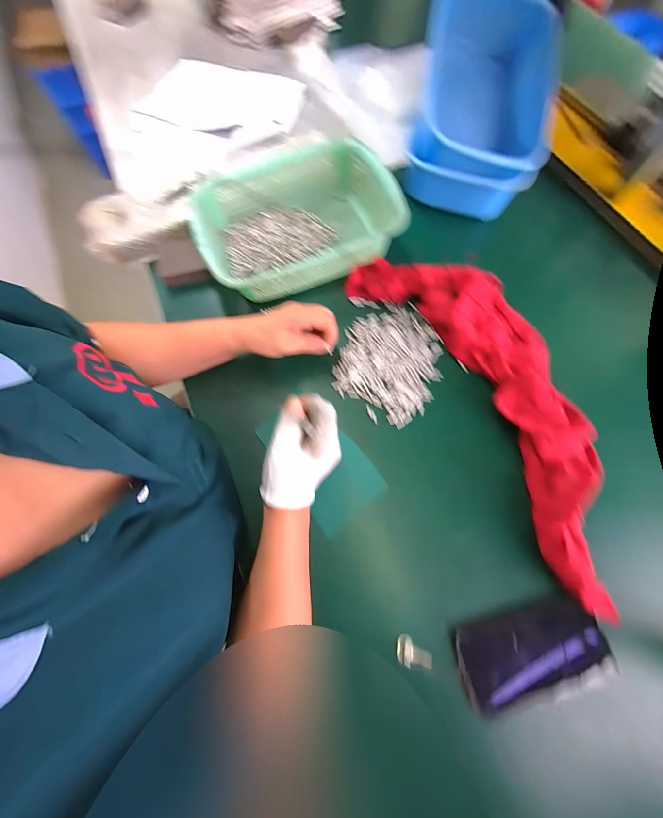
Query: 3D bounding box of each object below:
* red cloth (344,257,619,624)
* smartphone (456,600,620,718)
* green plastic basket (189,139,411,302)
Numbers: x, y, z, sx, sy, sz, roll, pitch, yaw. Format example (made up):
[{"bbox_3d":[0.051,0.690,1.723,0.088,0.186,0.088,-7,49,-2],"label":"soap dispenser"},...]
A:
[{"bbox_3d":[0.226,-0.036,0.387,0.179,0.055,0.514,-28,75,-10],"label":"red cloth"},{"bbox_3d":[0.216,0.264,0.305,0.153,0.013,0.081,-16,71,0],"label":"smartphone"},{"bbox_3d":[-0.059,-0.295,0.448,0.297,0.081,0.222,-23,74,-8],"label":"green plastic basket"}]

